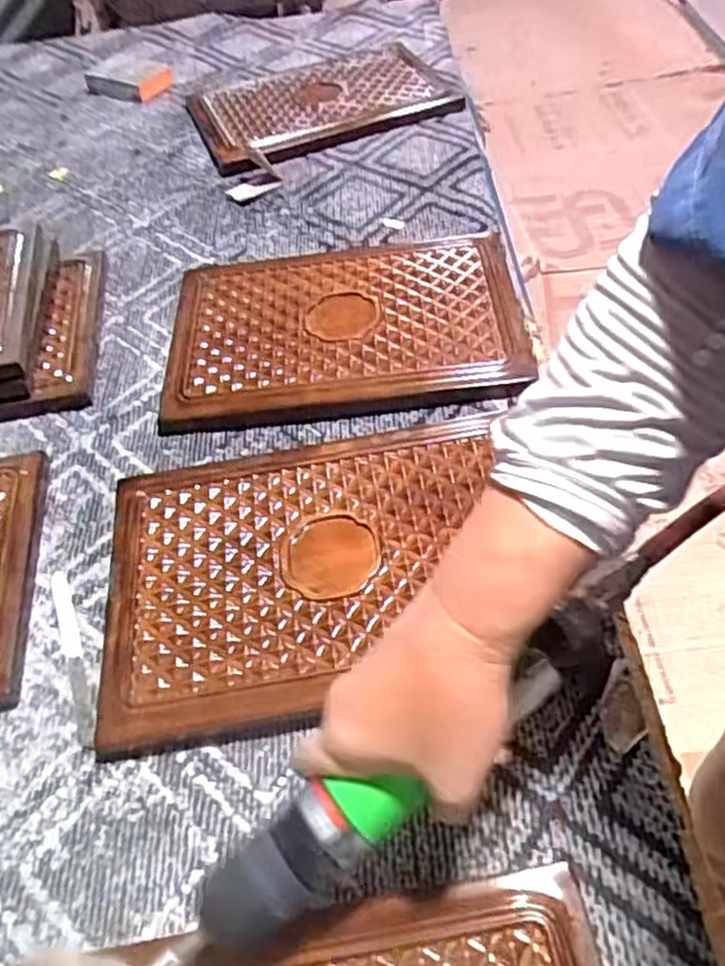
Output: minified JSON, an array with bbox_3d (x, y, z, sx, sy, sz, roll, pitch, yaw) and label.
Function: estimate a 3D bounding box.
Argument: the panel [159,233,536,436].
[{"bbox_3d":[-0.018,-0.143,0.657,0.306,0.026,0.210,-5,51,2],"label":"panel"}]

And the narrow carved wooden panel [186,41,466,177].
[{"bbox_3d":[-0.054,-0.507,0.952,0.331,0.019,0.249,-21,53,-11],"label":"narrow carved wooden panel"}]

